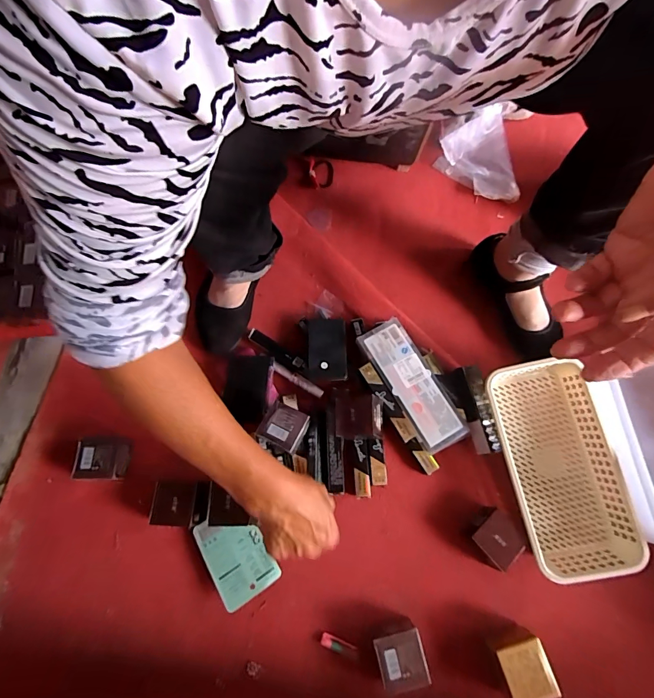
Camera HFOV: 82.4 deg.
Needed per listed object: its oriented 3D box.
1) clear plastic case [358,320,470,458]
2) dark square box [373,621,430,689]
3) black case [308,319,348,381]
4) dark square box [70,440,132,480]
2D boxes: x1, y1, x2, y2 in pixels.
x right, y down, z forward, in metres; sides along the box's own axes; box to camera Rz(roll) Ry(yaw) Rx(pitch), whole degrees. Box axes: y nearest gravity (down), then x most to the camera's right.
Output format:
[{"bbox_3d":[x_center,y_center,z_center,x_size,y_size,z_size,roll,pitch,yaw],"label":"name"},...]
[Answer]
[{"bbox_3d":[0.121,0.047,0.534,0.066,0.011,0.194,-27,74,-11],"label":"clear plastic case"},{"bbox_3d":[0.085,0.361,0.440,0.054,0.039,0.052,-13,72,-7],"label":"dark square box"},{"bbox_3d":[-0.001,0.000,0.567,0.055,0.019,0.098,0,70,-3],"label":"black case"},{"bbox_3d":[-0.300,0.148,0.505,0.059,0.040,0.054,1,70,-2],"label":"dark square box"}]

